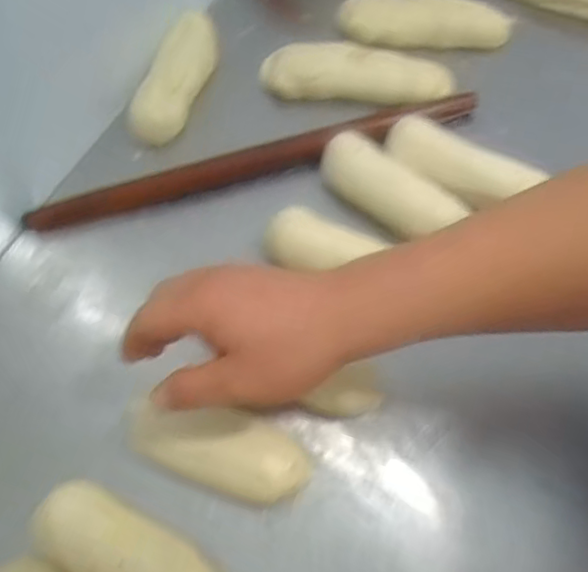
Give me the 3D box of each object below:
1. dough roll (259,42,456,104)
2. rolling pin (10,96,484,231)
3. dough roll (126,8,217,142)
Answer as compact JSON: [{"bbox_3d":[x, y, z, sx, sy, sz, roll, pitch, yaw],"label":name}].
[{"bbox_3d":[0.056,-0.194,0.572,0.171,0.035,0.048,3,63,5],"label":"dough roll"},{"bbox_3d":[-0.032,-0.108,0.532,0.392,0.025,0.027,-16,63,-5],"label":"rolling pin"},{"bbox_3d":[-0.106,-0.194,0.574,0.035,0.047,0.132,16,65,11],"label":"dough roll"}]

